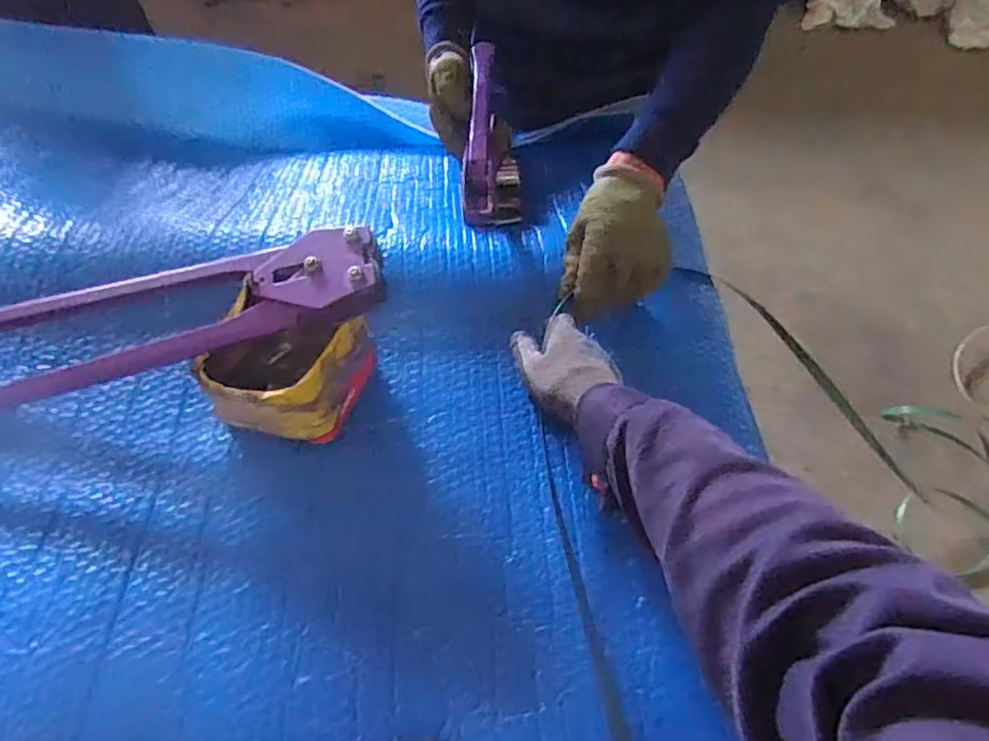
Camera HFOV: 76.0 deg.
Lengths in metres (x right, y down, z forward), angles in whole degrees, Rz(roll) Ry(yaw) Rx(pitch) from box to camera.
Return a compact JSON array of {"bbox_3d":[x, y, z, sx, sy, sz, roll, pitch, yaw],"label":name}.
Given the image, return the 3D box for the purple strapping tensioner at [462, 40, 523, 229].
[{"bbox_3d":[-0.008,-0.301,0.795,0.075,0.070,0.286,-1,55,-2],"label":"purple strapping tensioner"}]

